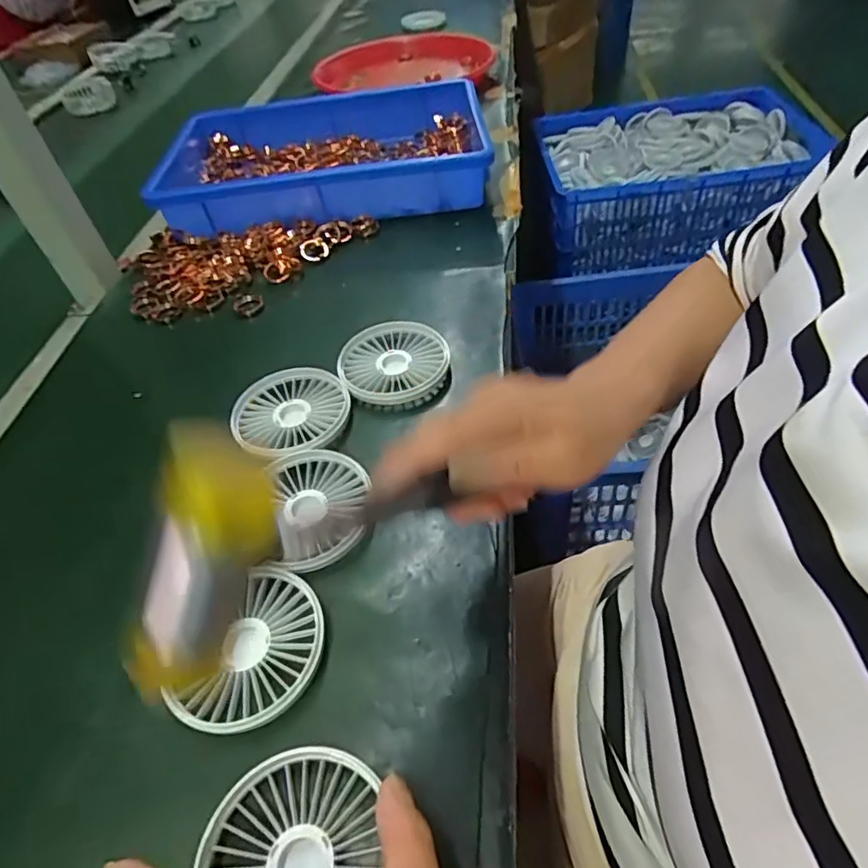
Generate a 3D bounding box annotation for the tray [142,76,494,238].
[{"bbox_3d":[-0.129,-0.323,0.674,0.374,0.064,0.236,-11,48,-2],"label":"tray"}]

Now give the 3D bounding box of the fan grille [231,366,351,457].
[{"bbox_3d":[-0.106,-0.016,0.432,0.085,0.014,0.086,-4,48,5],"label":"fan grille"}]

